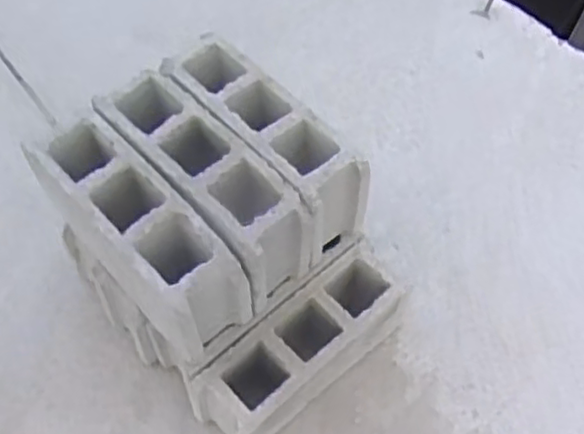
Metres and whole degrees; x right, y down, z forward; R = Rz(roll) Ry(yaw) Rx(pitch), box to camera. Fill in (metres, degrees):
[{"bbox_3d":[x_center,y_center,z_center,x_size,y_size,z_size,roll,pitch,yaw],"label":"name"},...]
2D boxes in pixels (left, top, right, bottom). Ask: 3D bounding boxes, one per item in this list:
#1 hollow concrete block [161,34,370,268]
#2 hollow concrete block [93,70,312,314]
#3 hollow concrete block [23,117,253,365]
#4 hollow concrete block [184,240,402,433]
[{"bbox_3d":[-0.045,-0.112,1.142,0.120,0.200,0.372,-38,68,-21],"label":"hollow concrete block"},{"bbox_3d":[-0.136,-0.049,1.067,0.117,0.181,0.363,-39,68,-21],"label":"hollow concrete block"},{"bbox_3d":[-0.228,0.039,1.048,0.119,0.210,0.354,-40,68,-22],"label":"hollow concrete block"},{"bbox_3d":[0.018,0.232,1.162,0.369,0.200,0.128,-37,68,-21],"label":"hollow concrete block"}]

